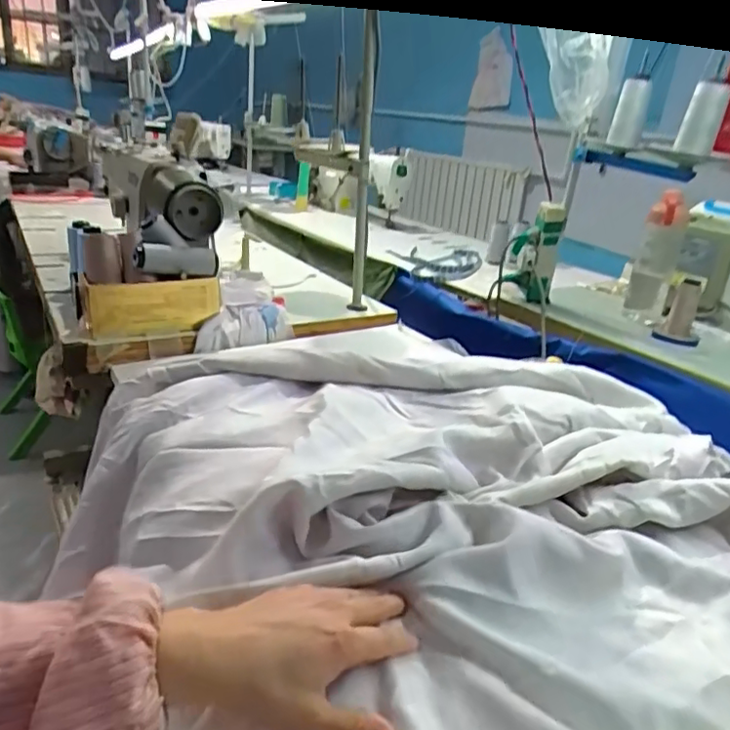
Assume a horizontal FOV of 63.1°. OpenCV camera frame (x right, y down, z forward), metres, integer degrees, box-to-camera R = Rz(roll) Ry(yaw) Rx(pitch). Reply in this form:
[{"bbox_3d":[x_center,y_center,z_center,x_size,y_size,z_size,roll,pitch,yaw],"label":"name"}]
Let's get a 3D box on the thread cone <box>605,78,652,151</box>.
[{"bbox_3d":[0.426,-0.406,0.956,0.047,0.109,0.045,18,2,23],"label":"thread cone"}]

